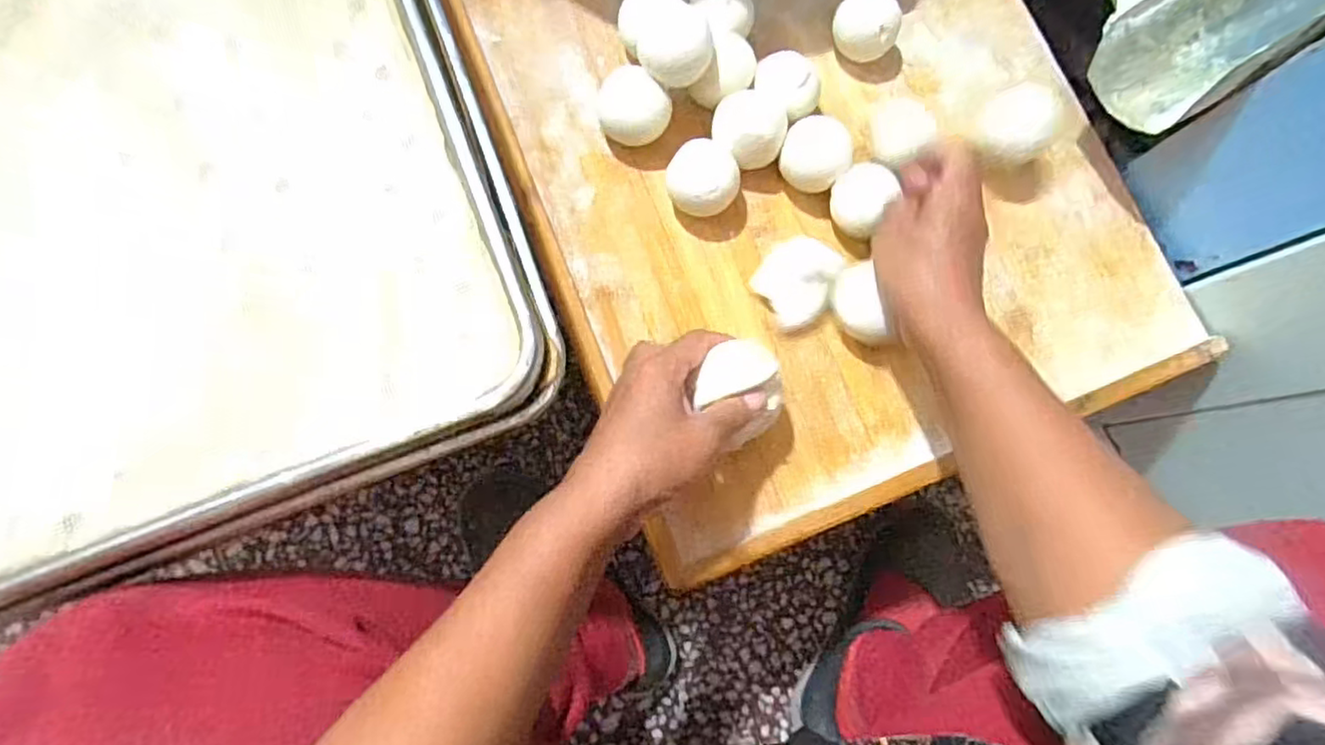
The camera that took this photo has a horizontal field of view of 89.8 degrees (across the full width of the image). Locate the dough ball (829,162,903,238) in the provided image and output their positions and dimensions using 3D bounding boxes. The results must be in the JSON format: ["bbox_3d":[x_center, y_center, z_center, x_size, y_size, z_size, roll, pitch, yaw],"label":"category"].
[{"bbox_3d":[0.134,-0.118,0.456,0.042,0.037,0.041,1,79,-5],"label":"dough ball"}]

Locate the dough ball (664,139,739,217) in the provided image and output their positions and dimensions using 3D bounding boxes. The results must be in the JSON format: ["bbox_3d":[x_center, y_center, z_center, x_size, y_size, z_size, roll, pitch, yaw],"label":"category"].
[{"bbox_3d":[0.026,-0.128,0.449,0.047,0.037,0.051,1,79,-5],"label":"dough ball"}]

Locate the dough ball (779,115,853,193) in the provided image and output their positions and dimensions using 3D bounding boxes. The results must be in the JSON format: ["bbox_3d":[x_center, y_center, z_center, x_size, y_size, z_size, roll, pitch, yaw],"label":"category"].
[{"bbox_3d":[0.103,-0.148,0.459,0.045,0.040,0.041,1,79,-5],"label":"dough ball"}]

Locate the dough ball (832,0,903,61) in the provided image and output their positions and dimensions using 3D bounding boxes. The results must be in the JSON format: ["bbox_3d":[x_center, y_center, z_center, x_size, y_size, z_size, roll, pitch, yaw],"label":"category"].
[{"bbox_3d":[0.147,-0.250,0.486,0.046,0.042,0.042,1,79,-5],"label":"dough ball"}]

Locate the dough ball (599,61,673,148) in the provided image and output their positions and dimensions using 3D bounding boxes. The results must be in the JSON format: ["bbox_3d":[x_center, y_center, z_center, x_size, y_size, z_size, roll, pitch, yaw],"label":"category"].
[{"bbox_3d":[-0.019,-0.181,0.457,0.047,0.037,0.045,1,79,-5],"label":"dough ball"}]

